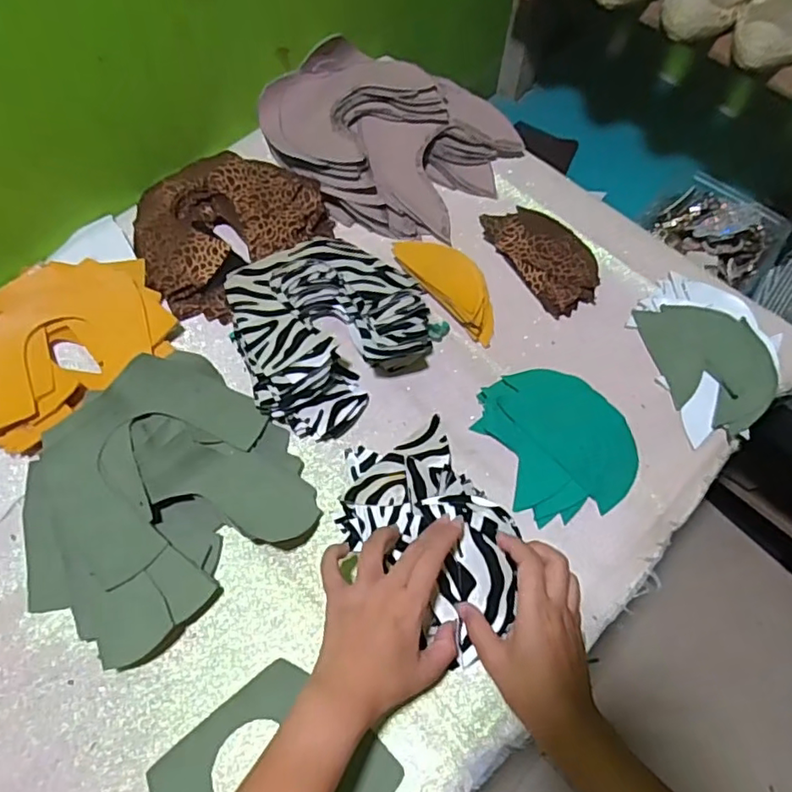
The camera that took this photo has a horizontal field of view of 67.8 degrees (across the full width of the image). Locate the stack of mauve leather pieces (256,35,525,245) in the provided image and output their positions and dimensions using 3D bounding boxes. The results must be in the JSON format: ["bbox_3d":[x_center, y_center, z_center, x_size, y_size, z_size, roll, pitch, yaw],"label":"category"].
[{"bbox_3d":[-0.019,-0.288,0.643,0.289,0.066,0.201,18,65,6],"label":"stack of mauve leather pieces"}]

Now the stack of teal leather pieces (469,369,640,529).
[{"bbox_3d":[0.148,0.036,0.525,0.121,0.021,0.136,-21,67,-12],"label":"stack of teal leather pieces"}]

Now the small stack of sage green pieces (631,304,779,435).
[{"bbox_3d":[0.297,-0.035,0.557,0.092,0.015,0.134,-21,70,14],"label":"small stack of sage green pieces"}]

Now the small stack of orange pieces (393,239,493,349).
[{"bbox_3d":[0.057,-0.114,0.594,0.059,0.020,0.132,-41,72,-19],"label":"small stack of orange pieces"}]

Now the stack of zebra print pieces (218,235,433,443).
[{"bbox_3d":[-0.074,-0.068,0.547,0.177,0.059,0.176,42,70,17],"label":"stack of zebra print pieces"}]

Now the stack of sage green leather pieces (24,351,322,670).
[{"bbox_3d":[-0.193,0.082,0.482,0.192,0.043,0.217,39,69,15],"label":"stack of sage green leather pieces"}]

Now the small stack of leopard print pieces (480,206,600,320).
[{"bbox_3d":[0.157,-0.151,0.620,0.079,0.015,0.137,-31,69,-15],"label":"small stack of leopard print pieces"}]

